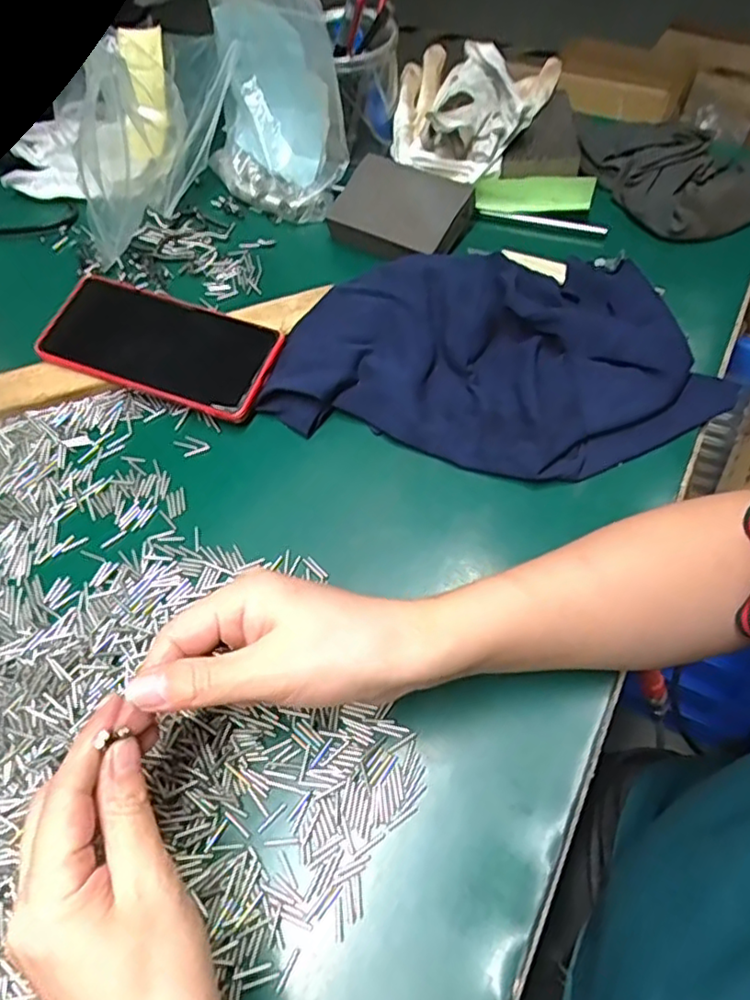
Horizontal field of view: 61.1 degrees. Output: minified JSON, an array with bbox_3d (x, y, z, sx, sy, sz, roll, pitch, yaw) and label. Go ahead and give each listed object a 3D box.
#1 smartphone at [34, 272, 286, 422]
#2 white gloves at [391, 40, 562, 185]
[{"bbox_3d":[-0.151,-0.113,0.446,0.164,0.016,0.075,19,69,10],"label":"smartphone"},{"bbox_3d":[0.081,-0.357,0.555,0.129,0.045,0.159,21,62,12],"label":"white gloves"}]

